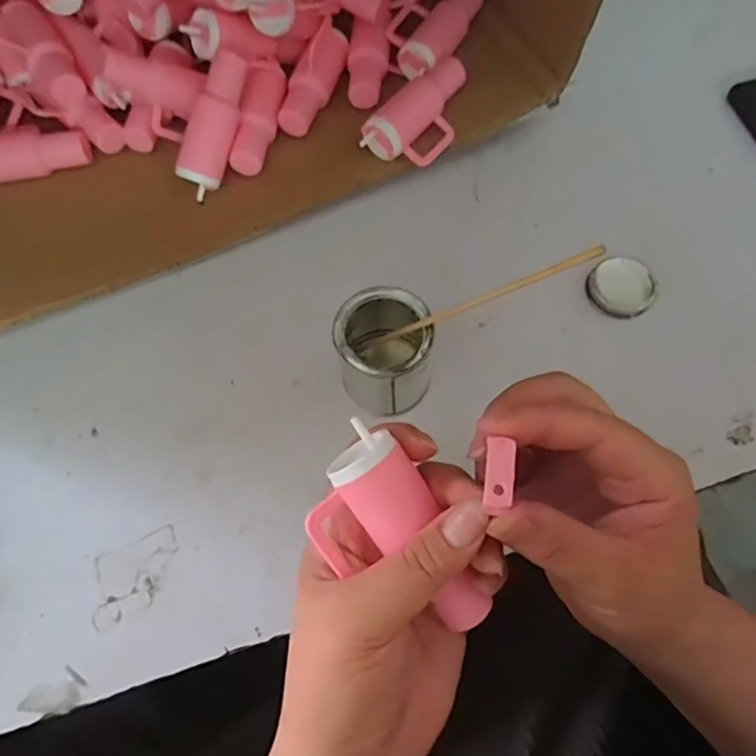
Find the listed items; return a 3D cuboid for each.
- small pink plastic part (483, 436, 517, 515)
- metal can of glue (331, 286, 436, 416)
[{"bbox_3d":[0.041,0.034,0.195,0.010,0.004,0.022,8,72,5],"label":"small pink plastic part"},{"bbox_3d":[0.004,-0.013,0.323,0.051,0.060,0.051,2,68,2],"label":"metal can of glue"}]

